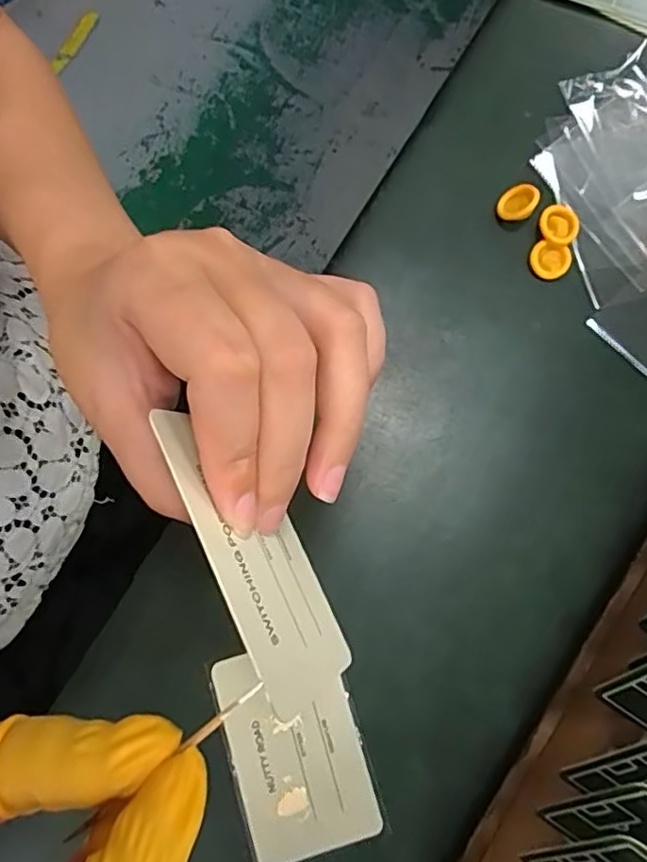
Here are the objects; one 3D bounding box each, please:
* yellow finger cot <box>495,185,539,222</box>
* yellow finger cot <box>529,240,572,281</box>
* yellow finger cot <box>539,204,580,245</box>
[{"bbox_3d":[0.098,-0.115,0.307,0.020,0.006,0.016,-36,73,21],"label":"yellow finger cot"},{"bbox_3d":[0.113,-0.085,0.305,0.020,0.005,0.017,20,79,6],"label":"yellow finger cot"},{"bbox_3d":[0.118,-0.103,0.307,0.019,0.006,0.020,0,78,2],"label":"yellow finger cot"}]

